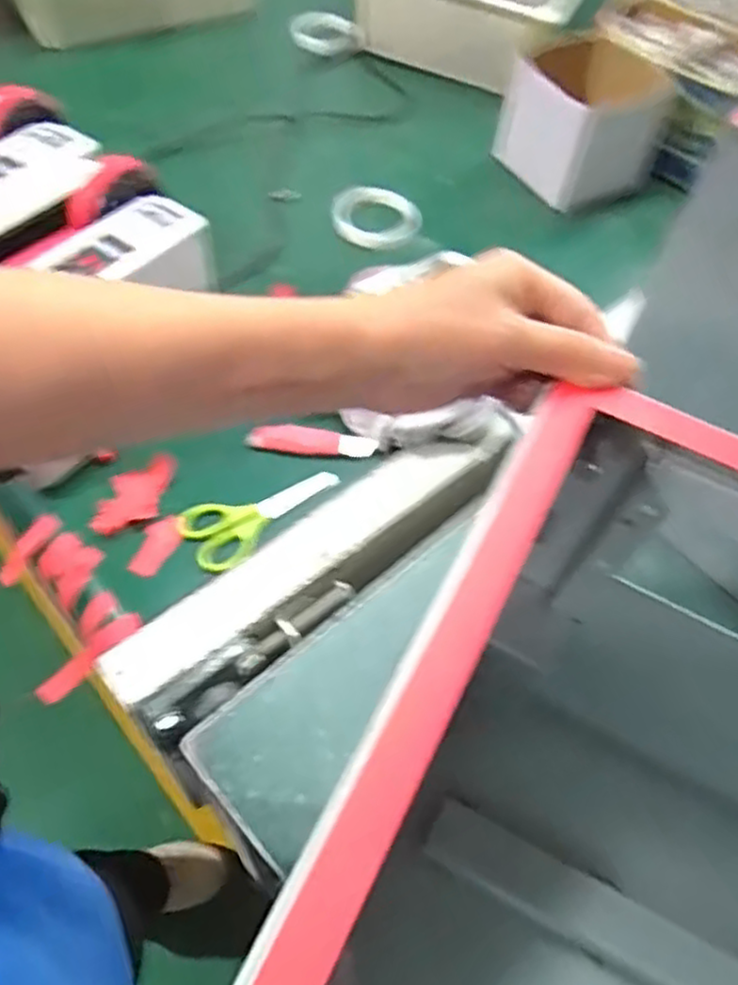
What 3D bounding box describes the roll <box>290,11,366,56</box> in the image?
[{"bbox_3d":[-0.062,-0.645,1.038,0.090,0.022,0.090,2,57,-4],"label":"roll"}]

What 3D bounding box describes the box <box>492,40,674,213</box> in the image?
[{"bbox_3d":[0.243,-0.429,0.863,0.109,0.131,0.153,-23,62,-18],"label":"box"}]

